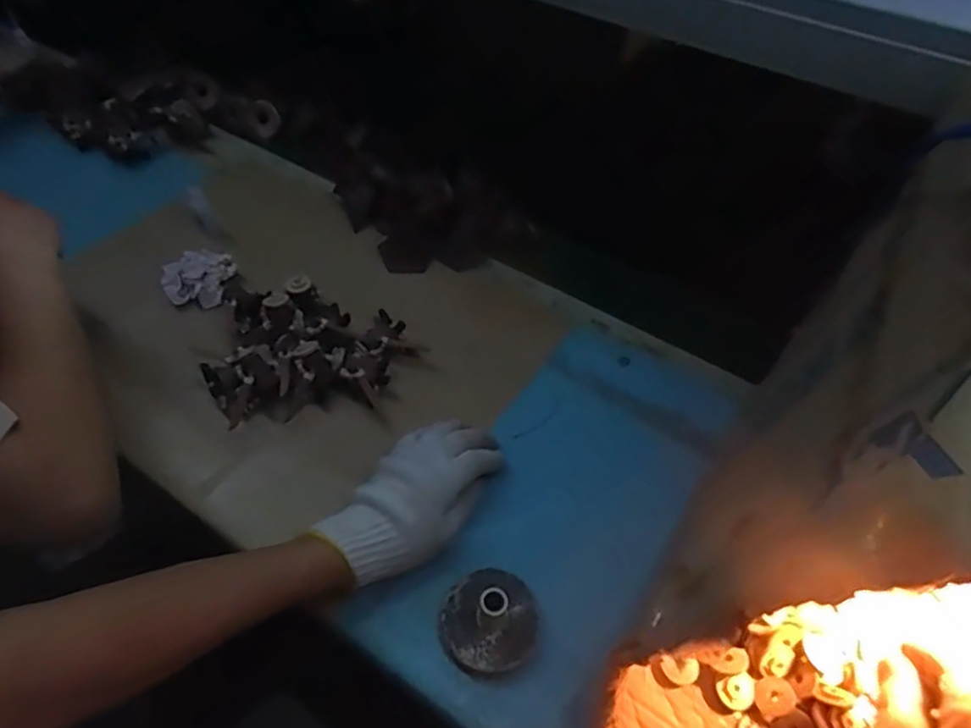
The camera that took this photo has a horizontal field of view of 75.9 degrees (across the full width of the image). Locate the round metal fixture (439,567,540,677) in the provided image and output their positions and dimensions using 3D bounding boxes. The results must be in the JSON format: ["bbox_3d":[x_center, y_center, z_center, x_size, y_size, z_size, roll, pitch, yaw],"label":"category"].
[{"bbox_3d":[0.003,0.198,0.489,0.076,0.050,0.077,1,51,-2],"label":"round metal fixture"}]

